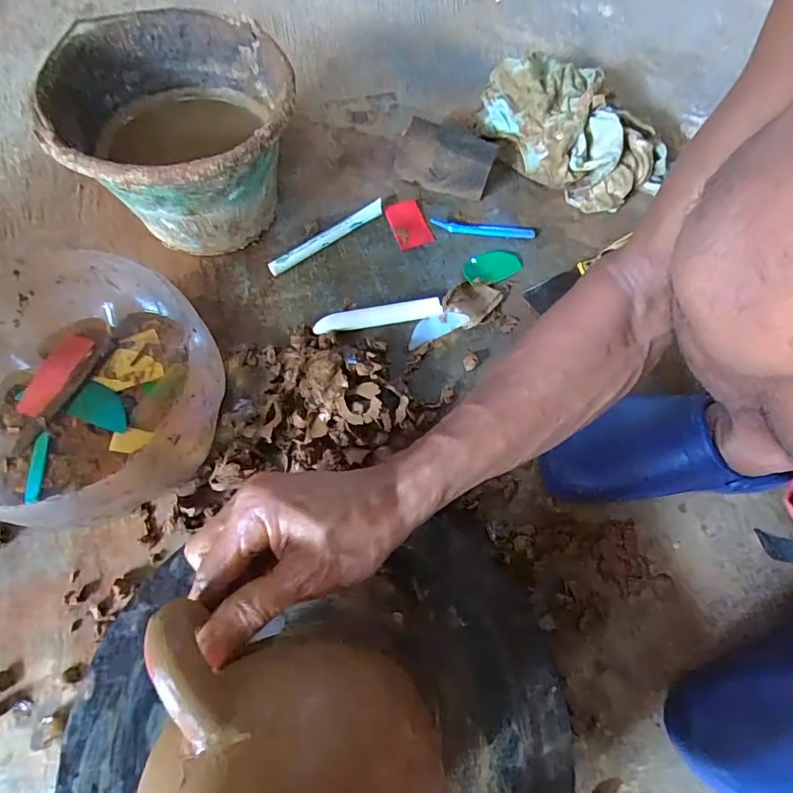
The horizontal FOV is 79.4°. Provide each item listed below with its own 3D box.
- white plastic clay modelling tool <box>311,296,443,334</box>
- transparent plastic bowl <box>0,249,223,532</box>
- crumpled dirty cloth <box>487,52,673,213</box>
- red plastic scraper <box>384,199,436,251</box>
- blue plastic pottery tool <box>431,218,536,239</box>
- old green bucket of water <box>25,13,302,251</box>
[{"bbox_3d":[-0.021,-0.094,0.557,0.147,0.024,0.021,-10,66,-7],"label":"white plastic clay modelling tool"},{"bbox_3d":[-0.294,0.001,0.451,0.239,0.123,0.245,1,66,-2],"label":"transparent plastic bowl"},{"bbox_3d":[0.226,-0.362,0.650,0.159,0.076,0.253,-30,70,-14],"label":"crumpled dirty cloth"},{"bbox_3d":[0.016,-0.226,0.623,0.047,0.006,0.071,-19,74,-8],"label":"red plastic scraper"},{"bbox_3d":[0.114,-0.218,0.621,0.134,0.008,0.020,3,66,-1],"label":"blue plastic pottery tool"},{"bbox_3d":[-0.239,-0.284,0.556,0.238,0.171,0.257,1,66,-2],"label":"old green bucket of water"}]

